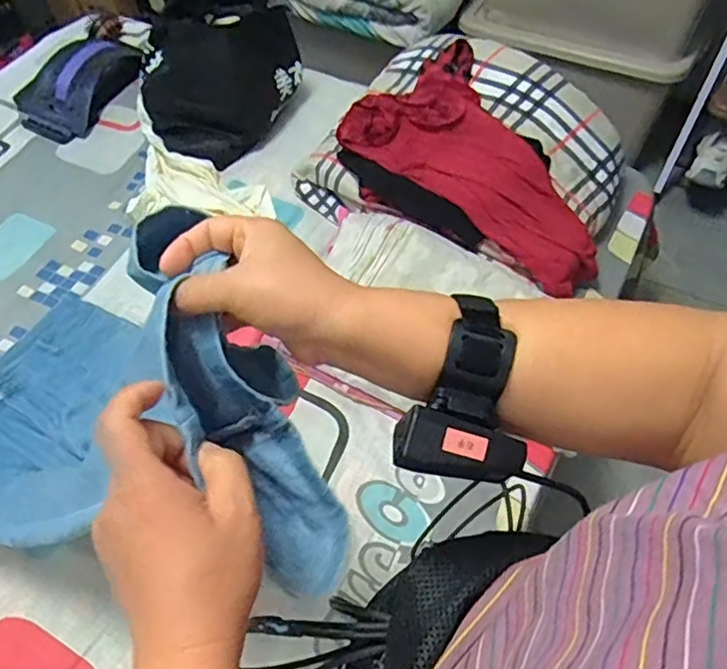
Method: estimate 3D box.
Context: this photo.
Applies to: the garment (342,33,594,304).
[{"bbox_3d":[0.217,-0.293,1.088,0.321,0.080,0.508,-36,74,-20],"label":"garment"}]

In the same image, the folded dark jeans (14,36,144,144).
[{"bbox_3d":[-0.708,-0.630,1.525,0.270,0.066,0.340,27,61,20],"label":"folded dark jeans"}]

